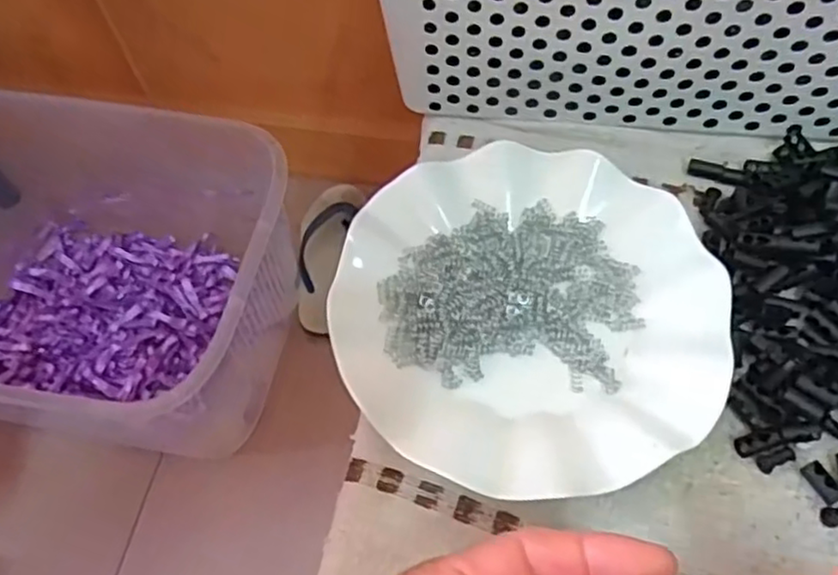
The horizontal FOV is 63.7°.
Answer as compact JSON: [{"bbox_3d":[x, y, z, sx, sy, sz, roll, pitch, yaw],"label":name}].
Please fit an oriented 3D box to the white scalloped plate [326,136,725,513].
[{"bbox_3d":[0.052,0.008,0.329,0.177,0.018,0.179,-1,61,2],"label":"white scalloped plate"}]

